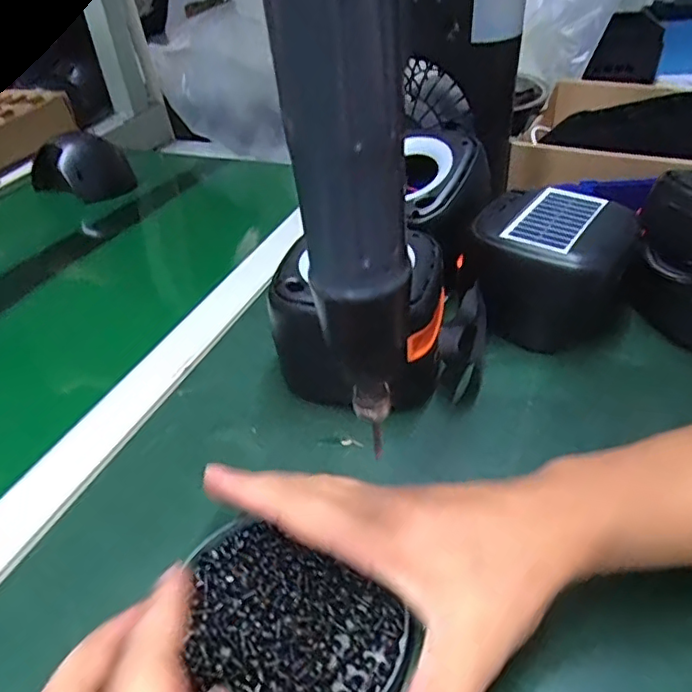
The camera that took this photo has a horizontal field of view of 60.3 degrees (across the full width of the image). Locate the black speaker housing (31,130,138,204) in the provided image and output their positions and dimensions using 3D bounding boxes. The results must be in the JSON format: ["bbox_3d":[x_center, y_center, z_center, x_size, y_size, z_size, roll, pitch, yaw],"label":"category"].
[{"bbox_3d":[-0.331,-0.225,0.736,0.111,0.067,0.075,19,45,26],"label":"black speaker housing"}]

